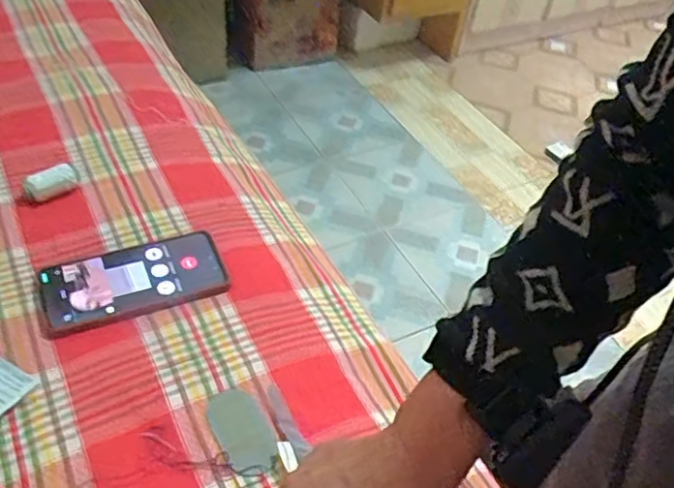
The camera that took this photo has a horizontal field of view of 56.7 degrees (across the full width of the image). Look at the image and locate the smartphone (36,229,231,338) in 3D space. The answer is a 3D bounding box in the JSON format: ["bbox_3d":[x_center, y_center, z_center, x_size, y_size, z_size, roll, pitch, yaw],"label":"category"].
[{"bbox_3d":[-0.189,0.030,0.574,0.162,0.013,0.085,-15,50,-23],"label":"smartphone"}]

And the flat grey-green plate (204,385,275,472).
[{"bbox_3d":[-0.075,0.143,0.488,0.041,0.007,0.072,-16,50,-23],"label":"flat grey-green plate"}]

